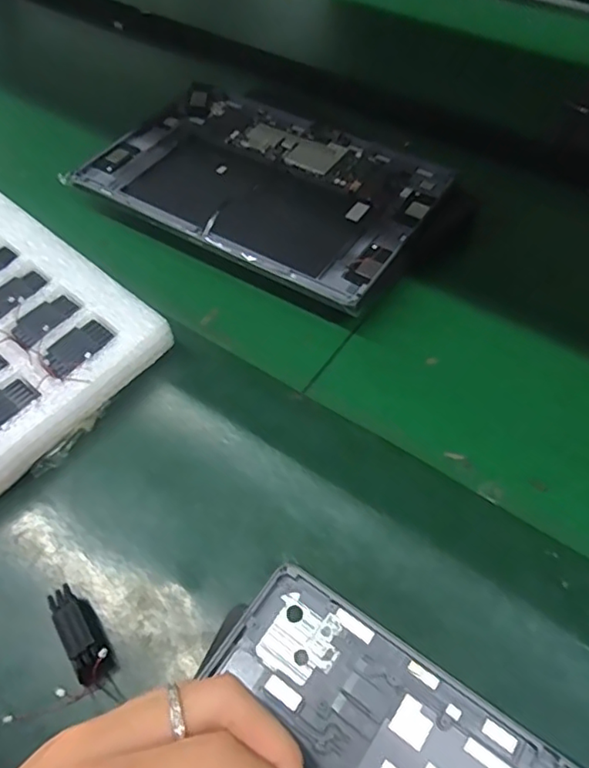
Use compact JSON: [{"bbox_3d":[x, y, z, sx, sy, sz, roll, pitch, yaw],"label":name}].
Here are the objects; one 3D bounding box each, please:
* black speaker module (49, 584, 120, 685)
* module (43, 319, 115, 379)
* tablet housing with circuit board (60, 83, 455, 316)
[{"bbox_3d":[-0.098,0.115,0.263,0.015,0.021,0.044,-32,61,-17],"label":"black speaker module"},{"bbox_3d":[-0.127,-0.021,0.333,0.031,0.004,0.040,27,60,35],"label":"module"},{"bbox_3d":[-0.024,-0.159,0.439,0.252,0.009,0.170,27,58,19],"label":"tablet housing with circuit board"}]

